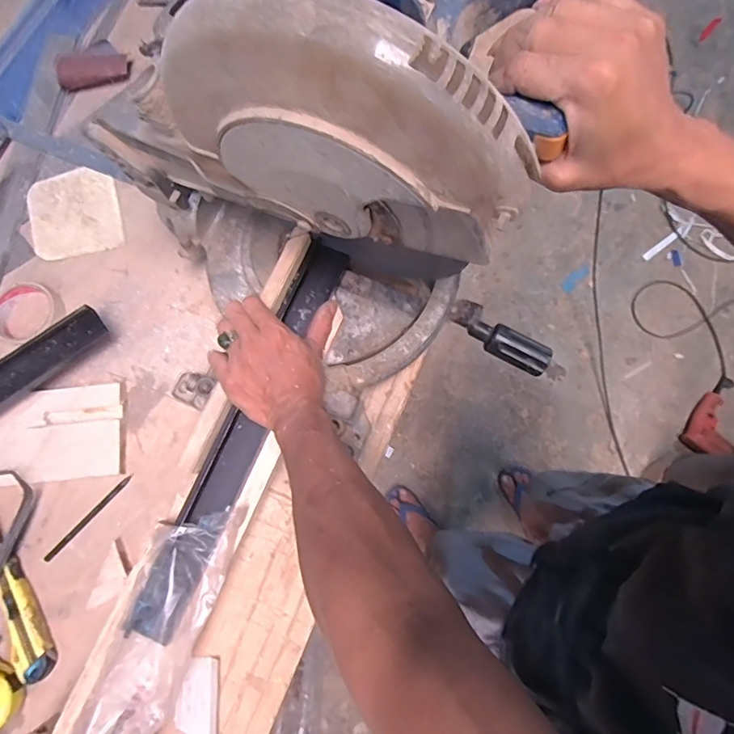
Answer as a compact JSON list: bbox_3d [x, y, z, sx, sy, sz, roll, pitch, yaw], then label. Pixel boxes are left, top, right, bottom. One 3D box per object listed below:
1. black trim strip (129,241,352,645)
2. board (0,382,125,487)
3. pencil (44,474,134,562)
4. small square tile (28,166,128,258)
[{"bbox_3d":[-0.123,0.054,0.499,0.048,0.028,0.438,22,75,5],"label":"black trim strip"},{"bbox_3d":[-0.434,0.091,0.601,0.237,0.010,0.118,-7,78,-4],"label":"board"},{"bbox_3d":[-0.347,0.188,0.589,0.009,0.010,0.134,41,82,8],"label":"pencil"},{"bbox_3d":[-0.421,-0.220,0.676,0.127,0.004,0.133,-16,79,-2],"label":"small square tile"}]

